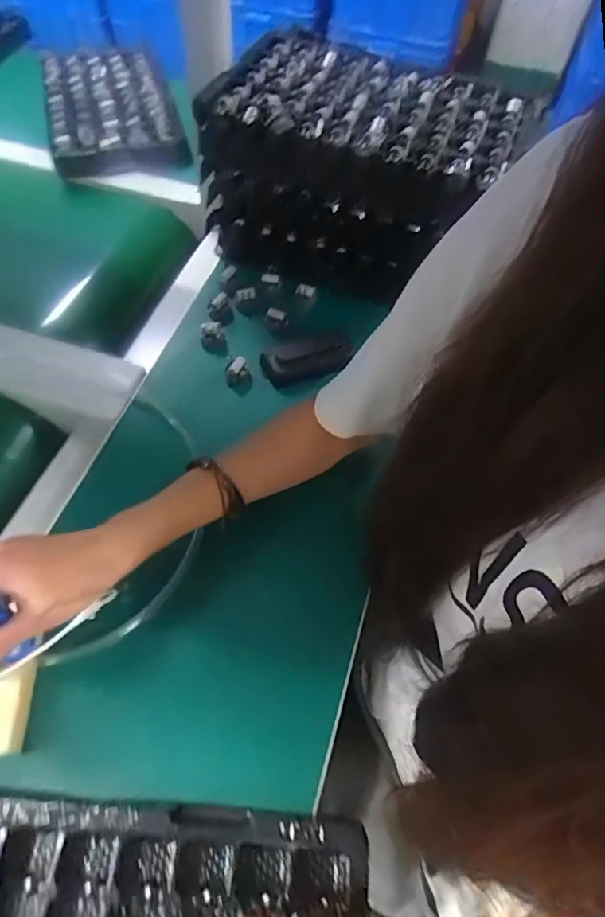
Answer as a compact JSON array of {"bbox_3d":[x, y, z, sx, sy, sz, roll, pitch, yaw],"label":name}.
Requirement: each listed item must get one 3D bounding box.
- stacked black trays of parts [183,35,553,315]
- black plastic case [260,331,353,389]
[{"bbox_3d":[0.075,-0.340,0.645,0.336,0.168,0.216,23,59,11],"label":"stacked black trays of parts"},{"bbox_3d":[0.002,-0.117,0.606,0.099,0.022,0.056,-20,61,-16],"label":"black plastic case"}]

